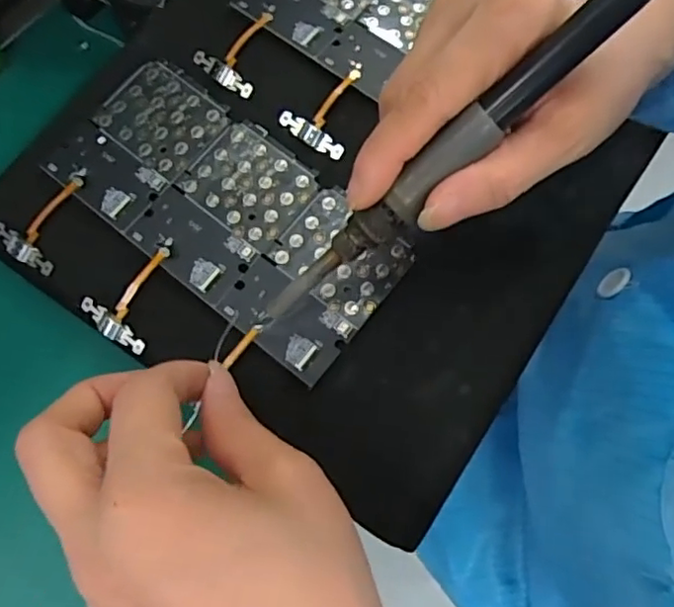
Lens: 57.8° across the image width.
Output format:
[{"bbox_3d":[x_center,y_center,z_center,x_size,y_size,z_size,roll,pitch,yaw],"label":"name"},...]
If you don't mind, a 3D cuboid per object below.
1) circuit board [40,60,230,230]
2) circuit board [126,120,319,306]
[{"bbox_3d":[-0.094,-0.078,0.290,0.055,0.004,0.075,37,78,10],"label":"circuit board"},{"bbox_3d":[-0.050,-0.045,0.280,0.054,0.004,0.077,38,78,11],"label":"circuit board"}]

